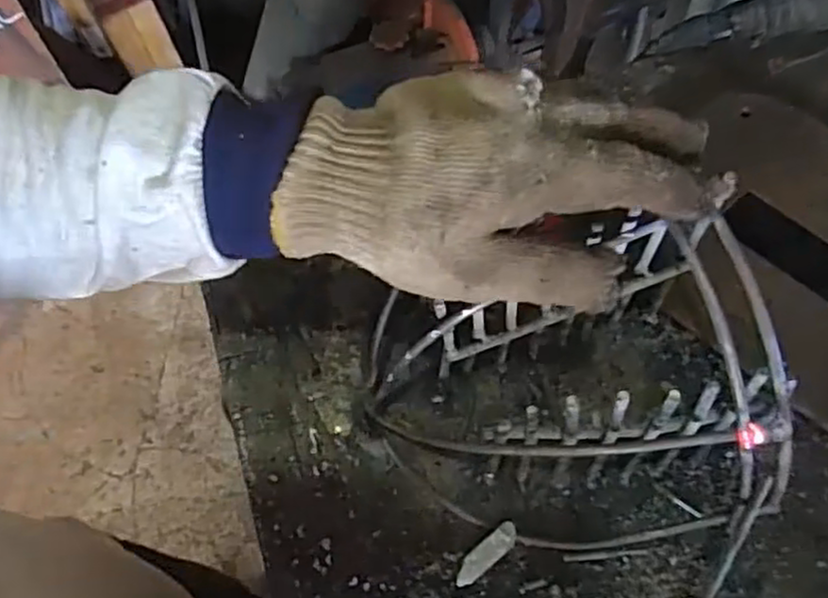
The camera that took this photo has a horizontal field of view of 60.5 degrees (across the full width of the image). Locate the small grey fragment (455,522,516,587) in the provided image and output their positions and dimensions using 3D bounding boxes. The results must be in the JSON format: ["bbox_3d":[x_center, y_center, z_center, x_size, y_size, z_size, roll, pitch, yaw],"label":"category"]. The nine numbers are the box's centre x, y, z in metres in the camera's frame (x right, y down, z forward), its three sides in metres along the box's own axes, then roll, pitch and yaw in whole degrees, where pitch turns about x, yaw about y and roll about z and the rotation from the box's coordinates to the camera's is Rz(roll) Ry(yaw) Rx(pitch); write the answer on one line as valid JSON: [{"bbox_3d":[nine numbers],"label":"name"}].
[{"bbox_3d":[0.037,0.132,0.366,0.039,0.009,0.012,-36,64,-16],"label":"small grey fragment"}]

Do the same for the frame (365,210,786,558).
[{"bbox_3d":[0.087,0.048,0.350,0.206,0.117,0.141,-16,60,-6],"label":"frame"}]

